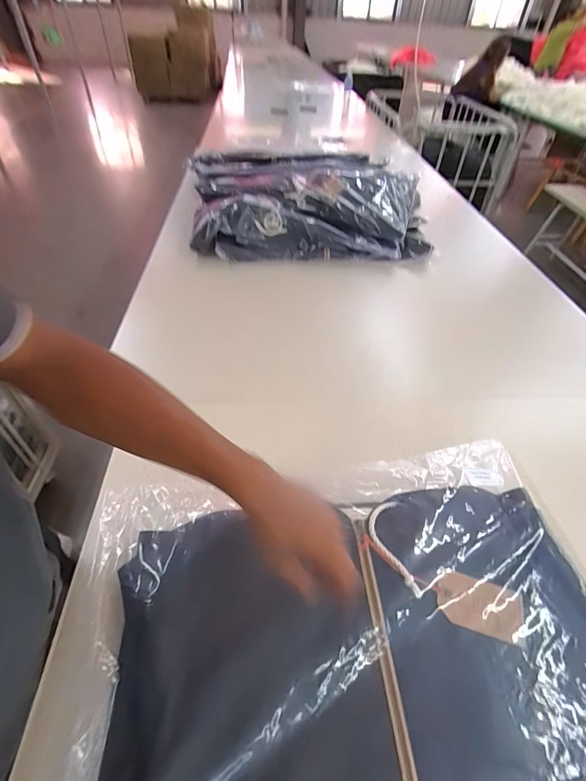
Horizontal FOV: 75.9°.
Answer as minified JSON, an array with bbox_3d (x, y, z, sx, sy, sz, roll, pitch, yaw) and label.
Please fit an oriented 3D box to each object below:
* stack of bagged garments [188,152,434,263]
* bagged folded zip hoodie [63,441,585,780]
[{"bbox_3d":[0.050,-0.619,1.228,0.725,0.185,0.482,-1,46,-5],"label":"stack of bagged garments"},{"bbox_3d":[0.069,0.262,0.442,0.602,0.043,0.411,-3,46,-7],"label":"bagged folded zip hoodie"}]

